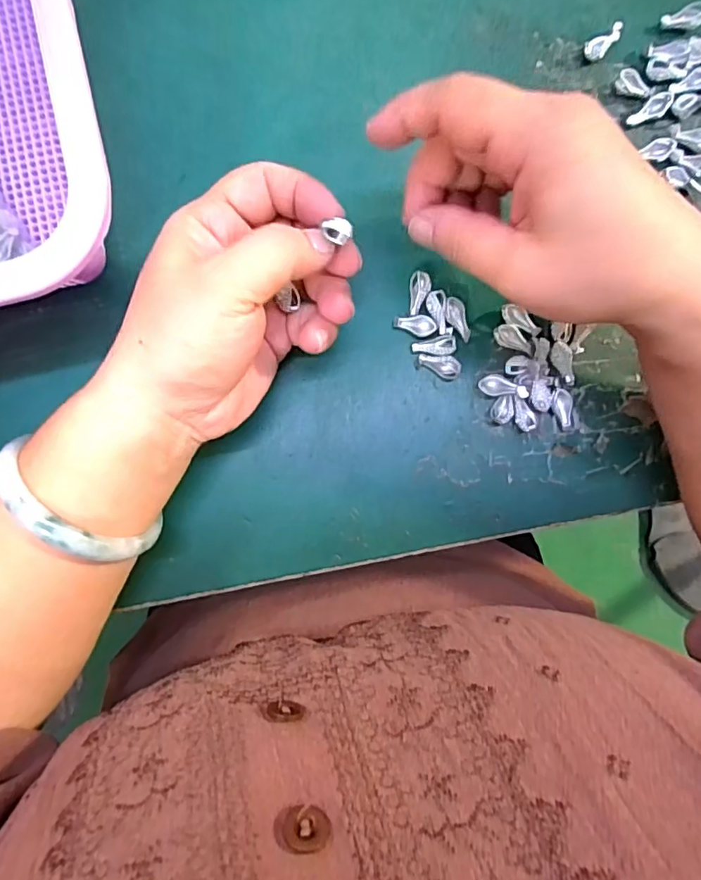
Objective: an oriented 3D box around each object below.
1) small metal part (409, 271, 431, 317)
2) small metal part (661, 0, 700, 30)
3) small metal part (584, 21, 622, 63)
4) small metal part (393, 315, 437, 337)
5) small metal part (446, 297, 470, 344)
[{"bbox_3d":[0.034,-0.071,0.267,0.009,0.007,0.022,6,88,-1],"label":"small metal part"},{"bbox_3d":[0.168,-0.213,0.273,0.022,0.004,0.012,-8,88,11],"label":"small metal part"},{"bbox_3d":[0.128,-0.201,0.273,0.010,0.008,0.025,43,88,1],"label":"small metal part"},{"bbox_3d":[0.032,-0.056,0.268,0.021,0.004,0.010,1,88,-1],"label":"small metal part"},{"bbox_3d":[0.053,-0.059,0.265,0.010,0.005,0.022,-27,88,-2],"label":"small metal part"}]

